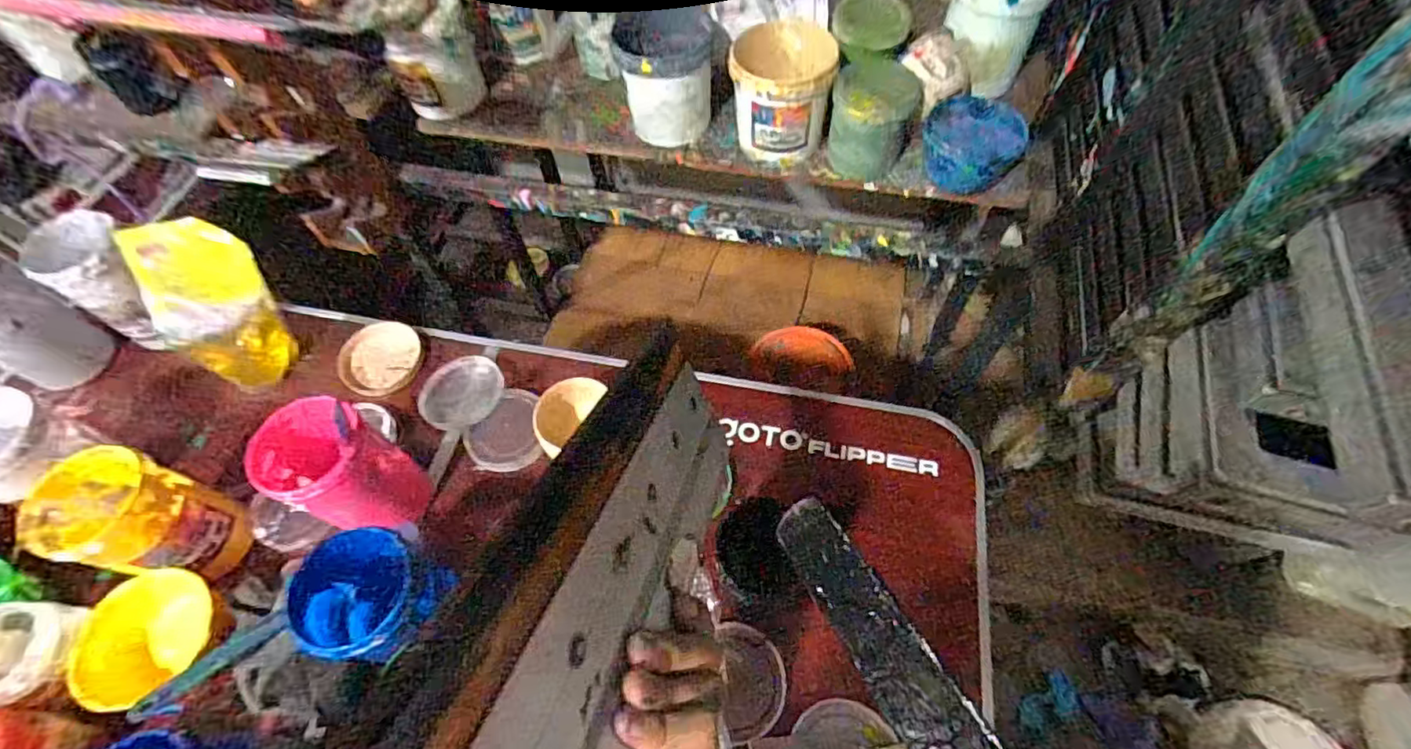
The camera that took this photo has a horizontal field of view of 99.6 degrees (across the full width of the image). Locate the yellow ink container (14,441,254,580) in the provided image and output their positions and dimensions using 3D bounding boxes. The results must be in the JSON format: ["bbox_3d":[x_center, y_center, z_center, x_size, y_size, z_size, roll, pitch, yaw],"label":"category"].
[{"bbox_3d":[-0.523,0.138,0.558,0.117,0.115,0.094,13,61,10],"label":"yellow ink container"}]

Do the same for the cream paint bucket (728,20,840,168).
[{"bbox_3d":[0.093,-0.340,0.736,0.112,0.114,0.117,-1,60,2],"label":"cream paint bucket"}]

